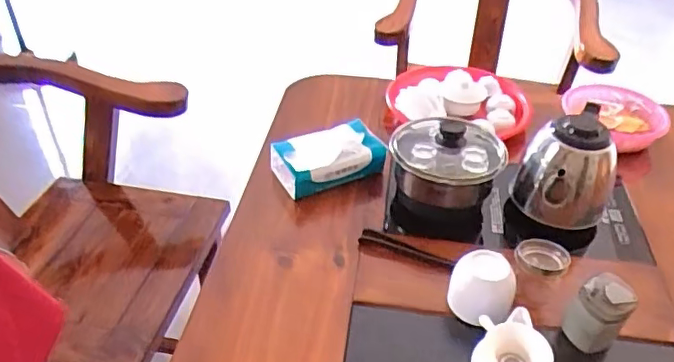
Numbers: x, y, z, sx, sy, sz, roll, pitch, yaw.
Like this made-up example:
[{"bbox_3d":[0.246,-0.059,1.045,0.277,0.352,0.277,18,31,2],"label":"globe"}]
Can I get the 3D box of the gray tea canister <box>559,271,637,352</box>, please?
[{"bbox_3d":[0.295,0.149,0.638,0.060,0.083,0.046,27,45,28],"label":"gray tea canister"}]

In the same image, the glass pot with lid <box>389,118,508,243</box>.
[{"bbox_3d":[0.157,-0.013,0.839,0.154,0.144,0.145,10,40,9],"label":"glass pot with lid"}]

